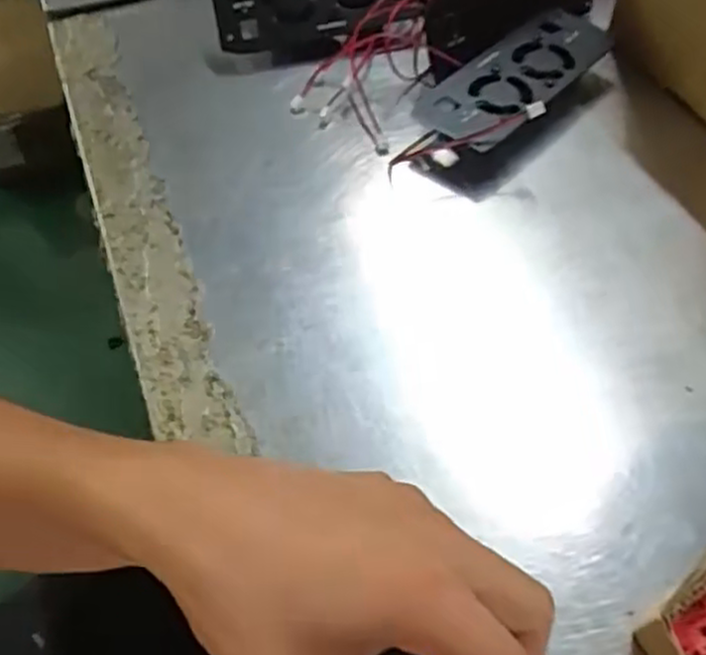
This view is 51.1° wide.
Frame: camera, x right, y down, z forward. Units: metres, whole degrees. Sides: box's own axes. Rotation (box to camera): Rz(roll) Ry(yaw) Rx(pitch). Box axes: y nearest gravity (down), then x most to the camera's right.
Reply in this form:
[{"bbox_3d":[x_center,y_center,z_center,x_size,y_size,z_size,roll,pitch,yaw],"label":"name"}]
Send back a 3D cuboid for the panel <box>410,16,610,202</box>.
[{"bbox_3d":[0.100,-0.142,0.443,0.070,0.031,0.156,38,64,26],"label":"panel"}]

